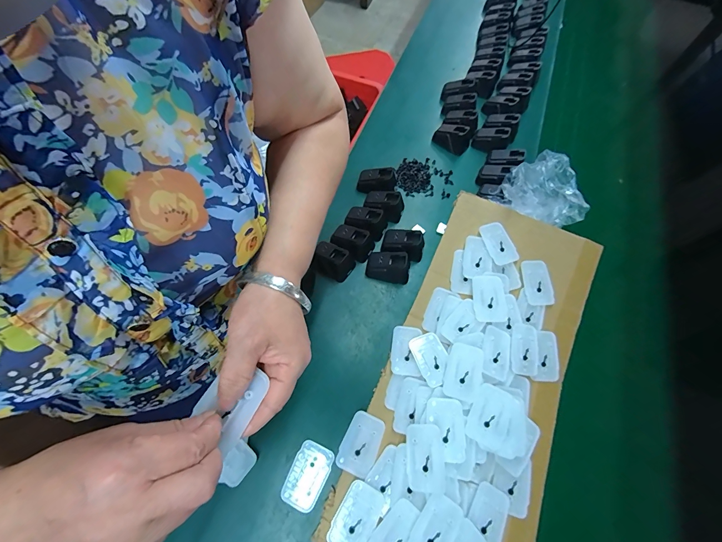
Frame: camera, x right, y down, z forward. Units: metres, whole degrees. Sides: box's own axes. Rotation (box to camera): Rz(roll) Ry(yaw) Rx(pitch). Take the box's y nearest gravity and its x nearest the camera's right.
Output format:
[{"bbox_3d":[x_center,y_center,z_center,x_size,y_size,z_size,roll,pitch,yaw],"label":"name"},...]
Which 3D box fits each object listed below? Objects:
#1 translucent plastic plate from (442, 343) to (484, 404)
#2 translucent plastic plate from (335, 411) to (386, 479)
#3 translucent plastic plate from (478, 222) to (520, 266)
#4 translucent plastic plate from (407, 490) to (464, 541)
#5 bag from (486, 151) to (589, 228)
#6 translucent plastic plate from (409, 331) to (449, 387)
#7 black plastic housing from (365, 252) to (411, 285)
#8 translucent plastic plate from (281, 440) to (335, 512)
[{"bbox_3d":[0.135,0.133,0.424,0.047,0.008,0.070,14,71,17],"label":"translucent plastic plate"},{"bbox_3d":[0.000,0.221,0.413,0.044,0.010,0.070,25,64,10],"label":"translucent plastic plate"},{"bbox_3d":[0.214,-0.043,0.502,0.042,0.004,0.067,-21,77,-7],"label":"translucent plastic plate"},{"bbox_3d":[0.083,0.288,0.356,0.045,0.006,0.070,35,72,6],"label":"translucent plastic plate"},{"bbox_3d":[0.289,-0.123,0.503,0.105,0.067,0.117,-27,67,-16],"label":"bag"},{"bbox_3d":[0.098,0.120,0.449,0.045,0.005,0.071,-25,53,-3],"label":"translucent plastic plate"},{"bbox_3d":[0.043,-0.008,0.508,0.068,0.038,0.039,11,63,3],"label":"black plastic housing"},{"bbox_3d":[-0.065,0.253,0.398,0.044,0.004,0.071,23,64,9],"label":"translucent plastic plate"}]

